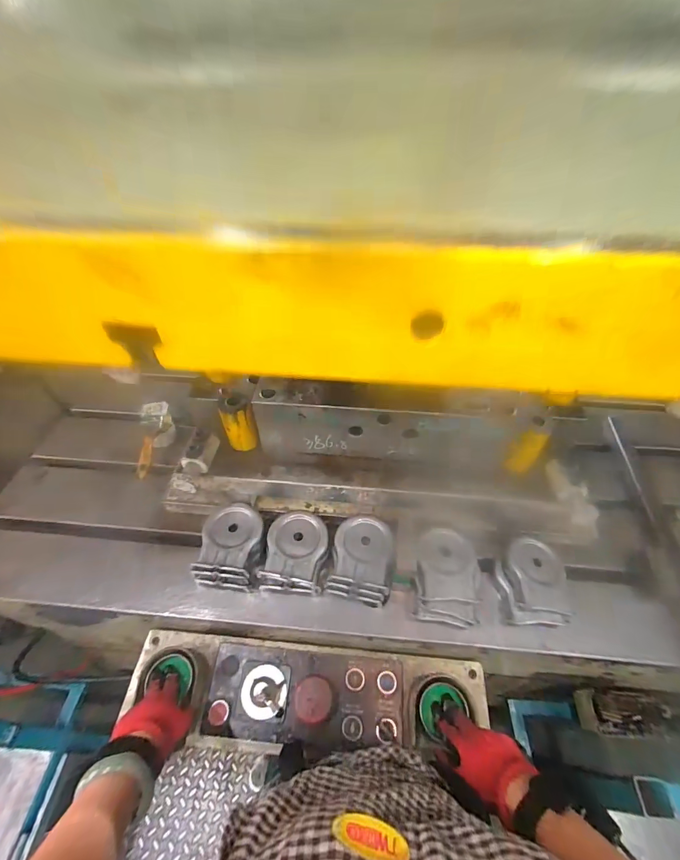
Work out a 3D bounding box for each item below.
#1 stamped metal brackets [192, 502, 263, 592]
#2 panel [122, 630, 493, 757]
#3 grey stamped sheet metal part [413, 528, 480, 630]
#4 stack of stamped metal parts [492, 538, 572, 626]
[{"bbox_3d":[-0.186,0.207,0.649,0.100,0.077,0.132,4,47,4],"label":"stamped metal brackets"},{"bbox_3d":[-0.051,0.410,0.574,0.547,0.057,0.139,3,47,3],"label":"panel"},{"bbox_3d":[0.181,0.243,0.610,0.107,0.055,0.141,7,47,6],"label":"grey stamped sheet metal part"},{"bbox_3d":[0.318,0.255,0.616,0.111,0.047,0.135,3,47,3],"label":"stack of stamped metal parts"}]

